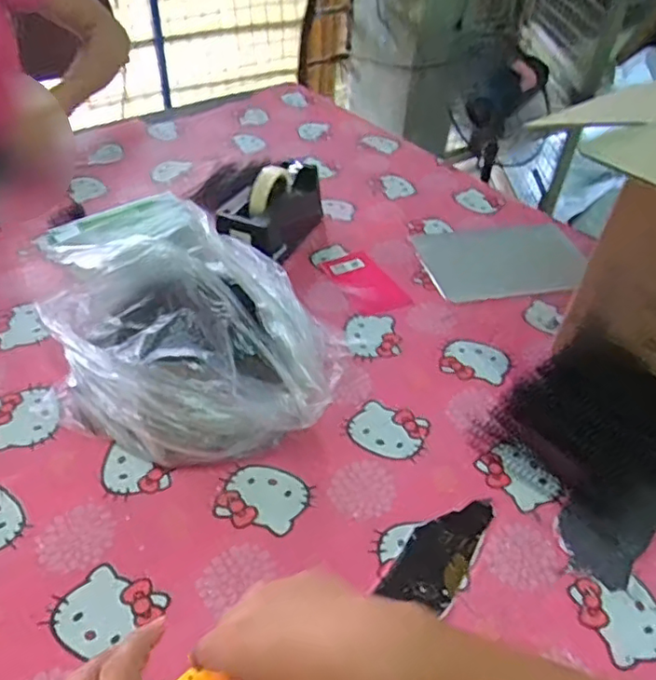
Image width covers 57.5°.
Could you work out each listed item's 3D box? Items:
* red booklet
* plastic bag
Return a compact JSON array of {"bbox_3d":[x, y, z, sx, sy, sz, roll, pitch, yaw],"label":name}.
[{"bbox_3d":[0.055,-0.080,0.844,0.075,0.009,0.132,-21,48,-25],"label":"red booklet"},{"bbox_3d":[-0.138,-0.027,0.631,0.301,0.184,0.256,10,43,6],"label":"plastic bag"}]

